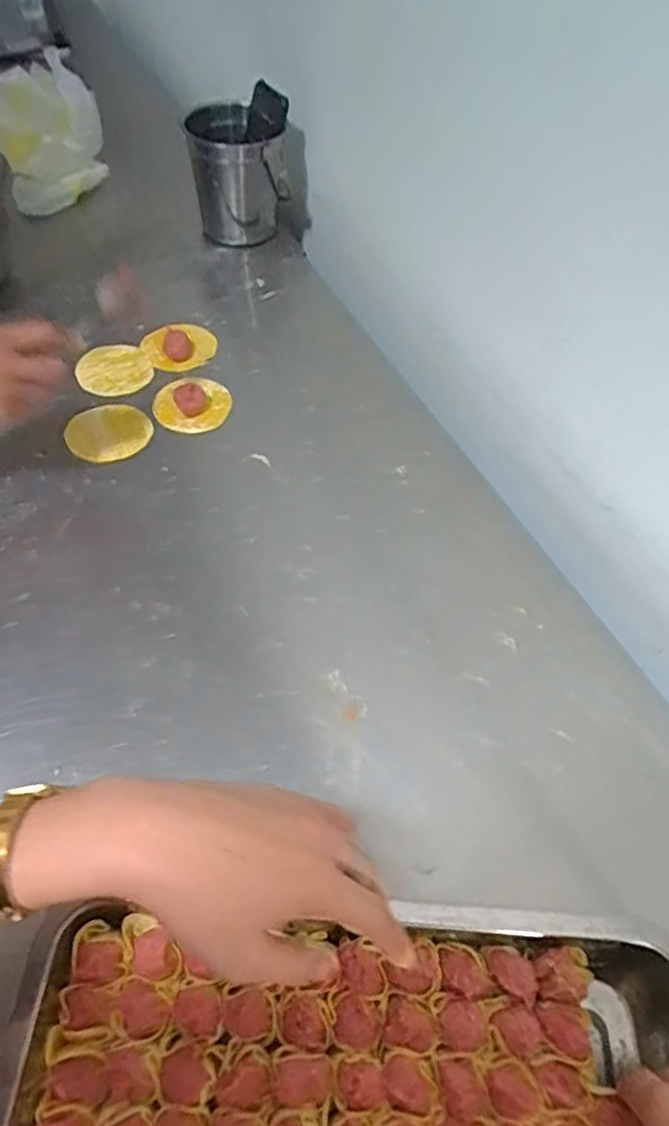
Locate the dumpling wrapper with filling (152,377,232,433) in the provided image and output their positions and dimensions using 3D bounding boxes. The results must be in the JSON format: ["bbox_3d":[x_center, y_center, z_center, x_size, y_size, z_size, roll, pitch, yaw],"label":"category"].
[{"bbox_3d":[-0.153,-0.173,0.710,0.079,0.021,0.067,-4,55,-6],"label":"dumpling wrapper with filling"}]

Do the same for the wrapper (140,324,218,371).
[{"bbox_3d":[-0.182,-0.255,0.780,0.080,0.023,0.066,-24,59,-19],"label":"wrapper"}]

